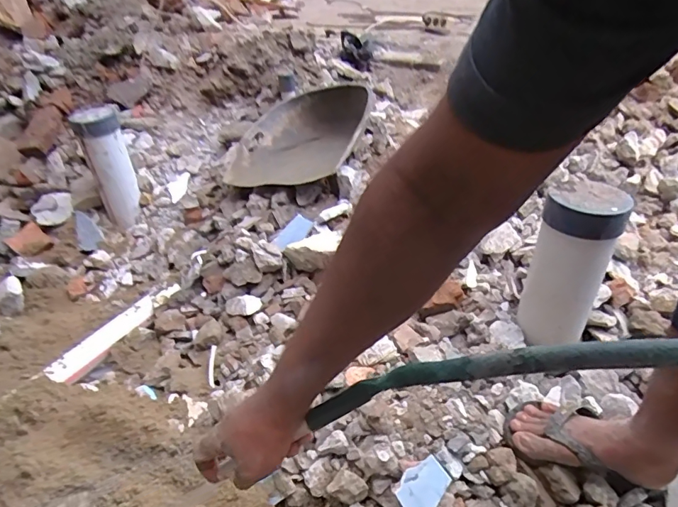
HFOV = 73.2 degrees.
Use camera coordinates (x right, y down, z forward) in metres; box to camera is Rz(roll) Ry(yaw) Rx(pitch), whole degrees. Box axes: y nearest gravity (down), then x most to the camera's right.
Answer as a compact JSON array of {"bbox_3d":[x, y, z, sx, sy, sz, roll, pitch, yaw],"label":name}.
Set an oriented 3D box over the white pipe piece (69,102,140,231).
[{"bbox_3d":[-0.693,-0.267,1.396,0.114,0.333,0.139,-16,38,-15],"label":"white pipe piece"}]

